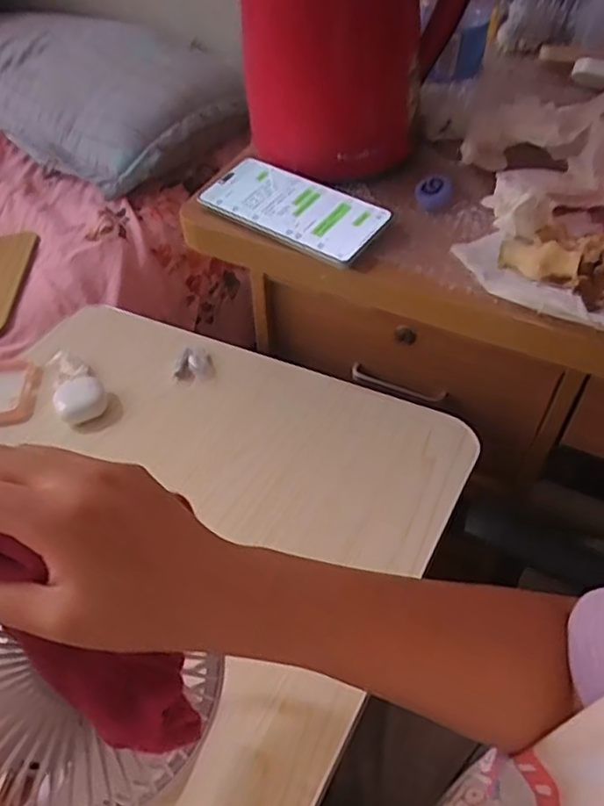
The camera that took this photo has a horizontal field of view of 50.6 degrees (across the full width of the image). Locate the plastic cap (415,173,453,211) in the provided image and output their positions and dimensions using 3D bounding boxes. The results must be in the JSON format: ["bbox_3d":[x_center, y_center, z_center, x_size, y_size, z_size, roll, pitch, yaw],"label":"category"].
[{"bbox_3d":[0.114,-0.183,0.551,0.030,0.020,0.030,6,49,7],"label":"plastic cap"}]

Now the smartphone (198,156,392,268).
[{"bbox_3d":[-0.008,-0.166,0.537,0.157,0.014,0.078,28,55,25],"label":"smartphone"}]

